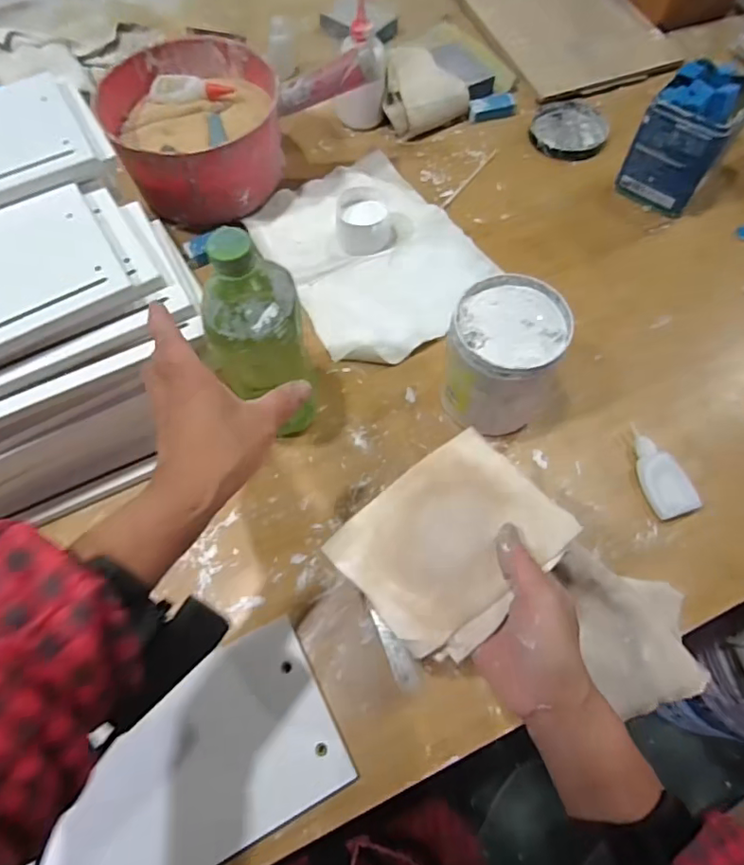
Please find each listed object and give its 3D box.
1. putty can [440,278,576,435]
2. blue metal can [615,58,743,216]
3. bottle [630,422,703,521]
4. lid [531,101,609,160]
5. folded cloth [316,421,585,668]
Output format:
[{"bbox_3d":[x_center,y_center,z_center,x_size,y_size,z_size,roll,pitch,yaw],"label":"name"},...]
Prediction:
[{"bbox_3d":[0.119,-0.067,0.496,0.092,0.114,0.099,0,66,0],"label":"putty can"},{"bbox_3d":[0.352,-0.335,0.608,0.091,0.125,0.096,31,69,13],"label":"blue metal can"},{"bbox_3d":[0.267,0.032,0.497,0.043,0.020,0.090,-10,66,-4],"label":"bottle"},{"bbox_3d":[0.258,-0.396,0.708,0.096,0.012,0.110,14,67,7],"label":"lid"},{"bbox_3d":[0.054,0.075,0.370,0.135,0.019,0.112,-45,75,0],"label":"folded cloth"}]

